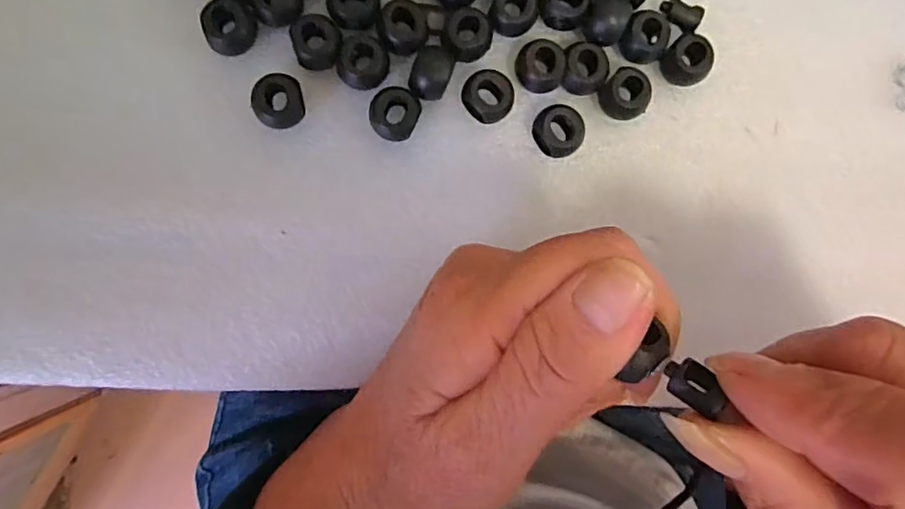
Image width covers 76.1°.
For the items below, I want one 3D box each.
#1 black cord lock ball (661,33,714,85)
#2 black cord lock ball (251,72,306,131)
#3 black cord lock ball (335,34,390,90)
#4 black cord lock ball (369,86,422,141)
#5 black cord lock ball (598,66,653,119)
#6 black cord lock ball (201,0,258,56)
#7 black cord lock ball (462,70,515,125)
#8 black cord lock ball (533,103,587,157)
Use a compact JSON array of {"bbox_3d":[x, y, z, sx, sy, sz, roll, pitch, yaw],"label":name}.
[{"bbox_3d":[0.083,-0.068,0.204,0.016,0.012,0.016,0,92,-4],"label":"black cord lock ball"},{"bbox_3d":[-0.059,-0.051,0.195,0.015,0.014,0.017,-5,93,-4],"label":"black cord lock ball"},{"bbox_3d":[-0.030,-0.064,0.194,0.016,0.009,0.017,0,92,-4],"label":"black cord lock ball"},{"bbox_3d":[-0.020,-0.048,0.197,0.015,0.012,0.017,28,90,-4],"label":"black cord lock ball"},{"bbox_3d":[0.060,-0.056,0.202,0.016,0.013,0.017,0,92,-4],"label":"black cord lock ball"},{"bbox_3d":[-0.074,-0.076,0.192,0.015,0.009,0.017,22,91,-4],"label":"black cord lock ball"},{"bbox_3d":[0.012,-0.054,0.200,0.017,0.011,0.017,0,92,-4],"label":"black cord lock ball"},{"bbox_3d":[0.037,-0.043,0.201,0.017,0.011,0.017,0,92,-4],"label":"black cord lock ball"}]

